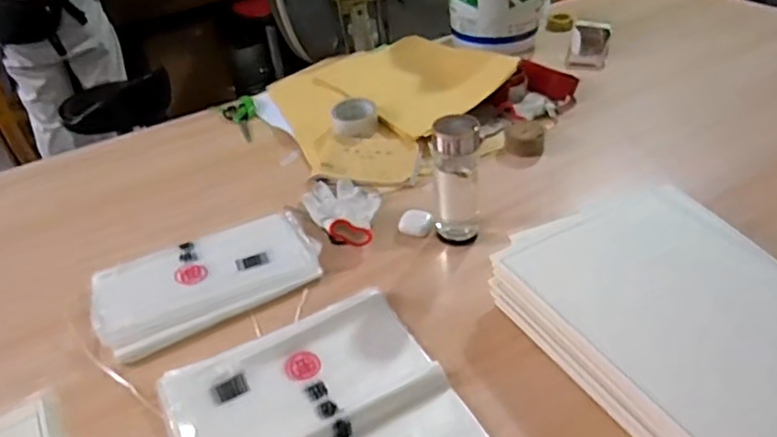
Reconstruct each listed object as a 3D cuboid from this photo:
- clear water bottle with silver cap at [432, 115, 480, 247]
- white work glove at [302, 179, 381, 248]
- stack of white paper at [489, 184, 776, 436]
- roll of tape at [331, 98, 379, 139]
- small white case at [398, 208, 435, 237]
[{"bbox_3d":[0.098,-0.054,0.867,0.067,0.179,0.062,4,38,11],"label":"clear water bottle with silver cap"},{"bbox_3d":[-0.073,-0.027,0.964,0.106,0.036,0.190,-16,39,-15],"label":"white work glove"},{"bbox_3d":[0.341,0.124,0.682,0.274,0.087,0.395,-20,40,-20],"label":"stack of white paper"},{"bbox_3d":[-0.065,-0.202,1.185,0.086,0.047,0.082,-3,37,2],"label":"roll of tape"},{"bbox_3d":[0.045,0.007,0.944,0.054,0.017,0.048,5,38,13],"label":"small white case"}]

